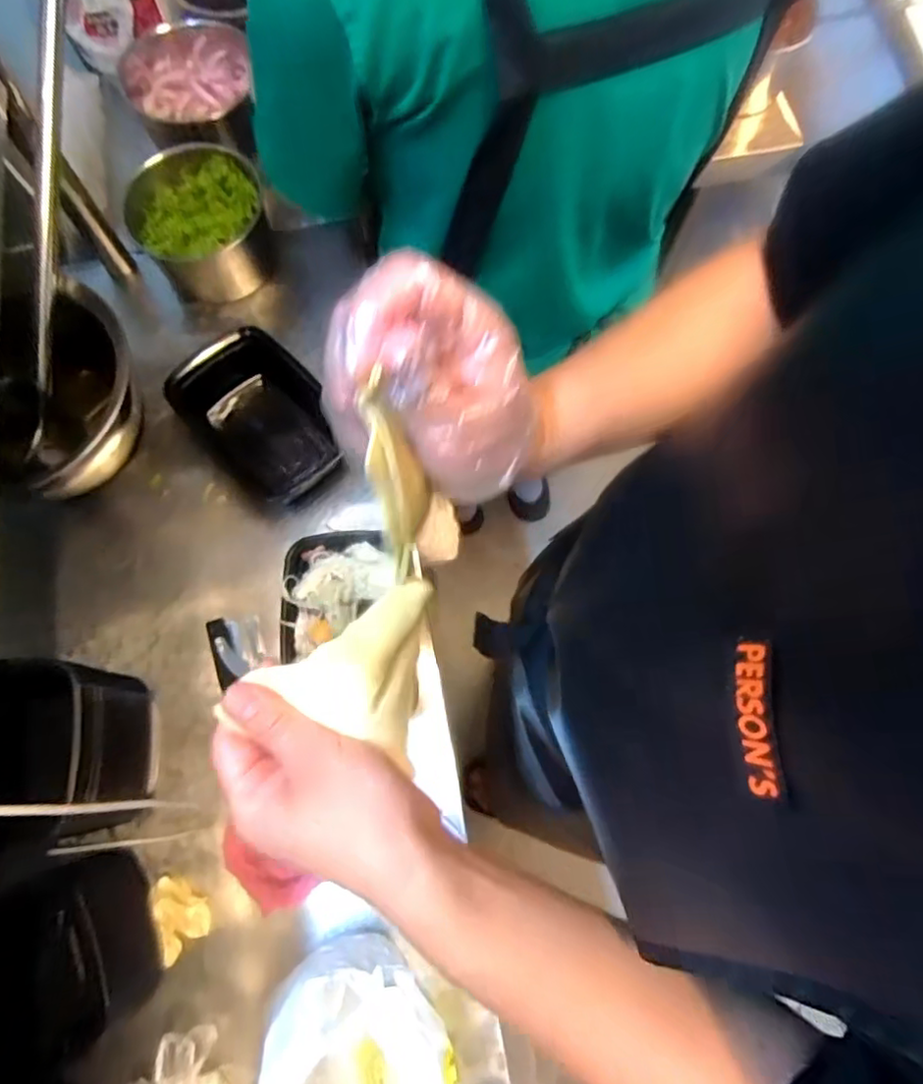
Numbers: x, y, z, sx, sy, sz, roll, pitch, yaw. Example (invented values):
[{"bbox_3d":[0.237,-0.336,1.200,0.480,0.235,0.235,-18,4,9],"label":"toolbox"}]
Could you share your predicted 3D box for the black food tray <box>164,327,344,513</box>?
[{"bbox_3d":[-0.235,-0.146,0.742,0.150,0.072,0.203,-40,78,-10],"label":"black food tray"}]

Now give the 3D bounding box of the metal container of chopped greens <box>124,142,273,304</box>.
[{"bbox_3d":[-0.335,-0.412,0.820,0.169,0.098,0.169,-25,75,-6],"label":"metal container of chopped greens"}]

